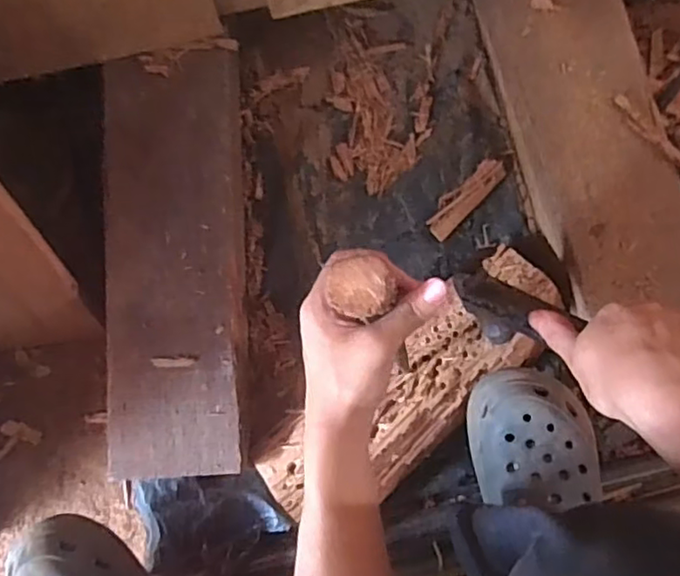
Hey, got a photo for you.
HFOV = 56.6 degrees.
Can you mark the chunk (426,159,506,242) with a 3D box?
[{"bbox_3d":[0.123,-0.090,0.623,0.029,0.011,0.094,44,85,7],"label":"chunk"}]

